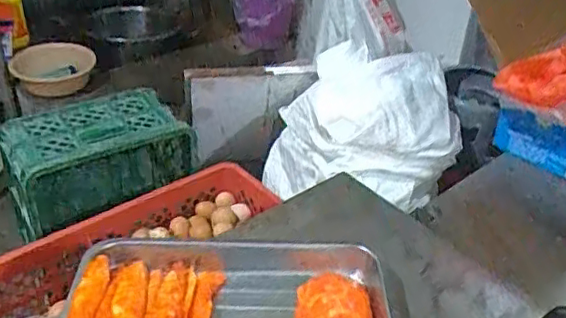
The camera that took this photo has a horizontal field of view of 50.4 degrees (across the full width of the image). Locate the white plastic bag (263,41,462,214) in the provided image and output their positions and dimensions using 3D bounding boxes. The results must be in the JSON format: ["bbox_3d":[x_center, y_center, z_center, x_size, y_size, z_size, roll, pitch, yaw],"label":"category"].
[{"bbox_3d":[0.139,-0.033,1.152,0.363,0.248,0.289,14,36,14],"label":"white plastic bag"}]

